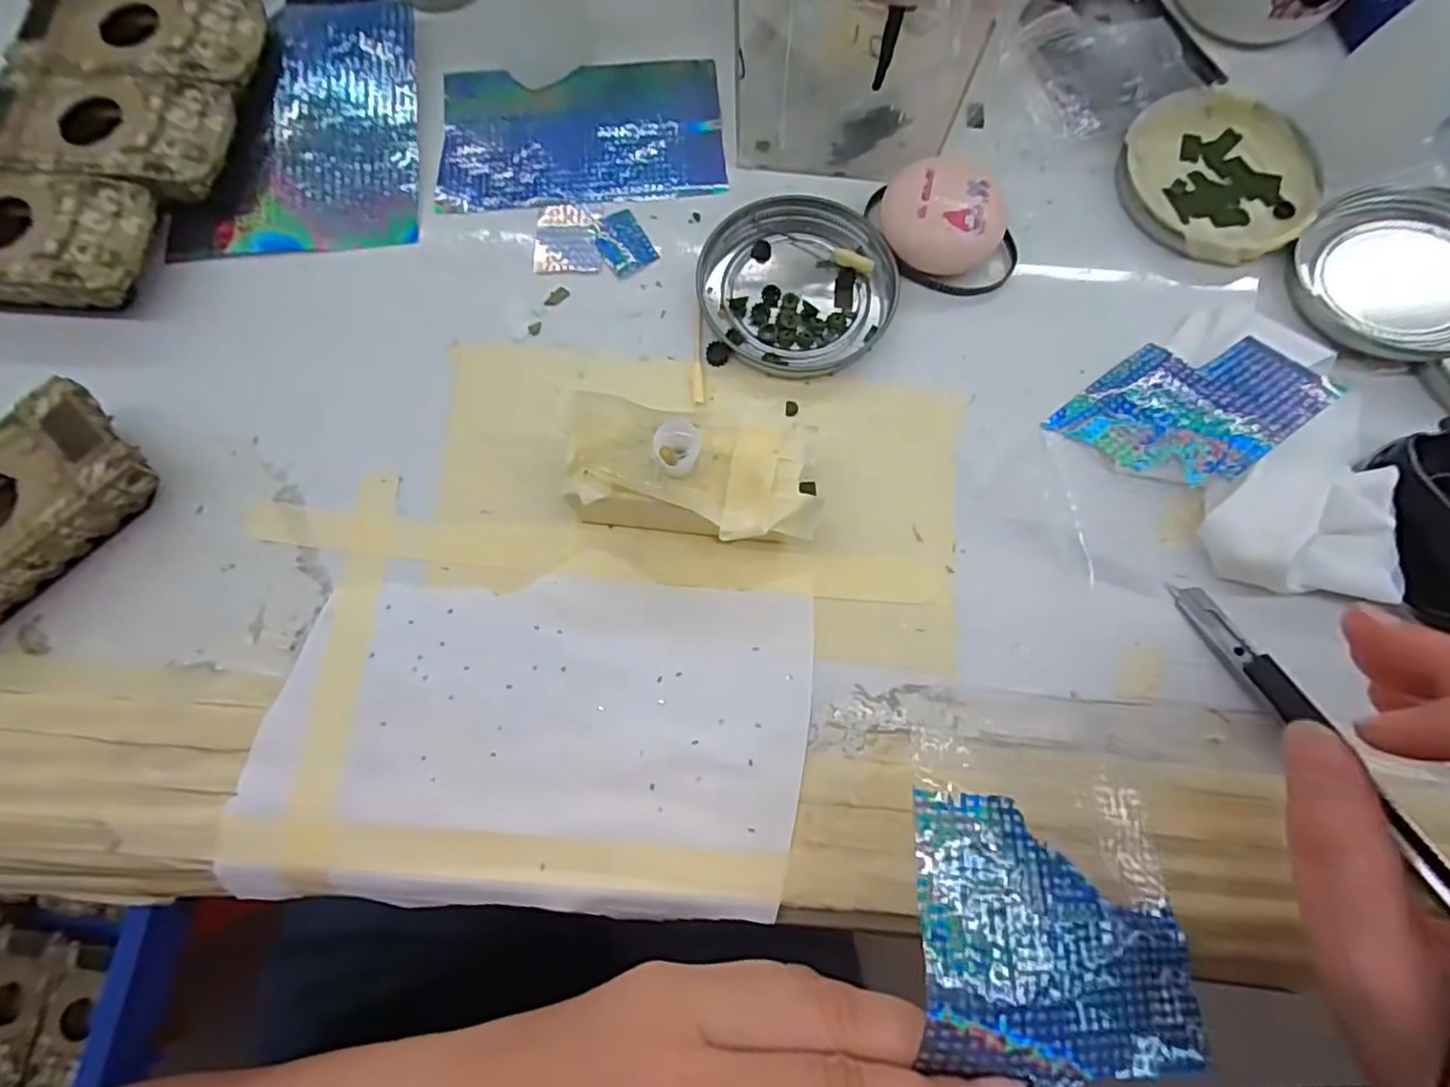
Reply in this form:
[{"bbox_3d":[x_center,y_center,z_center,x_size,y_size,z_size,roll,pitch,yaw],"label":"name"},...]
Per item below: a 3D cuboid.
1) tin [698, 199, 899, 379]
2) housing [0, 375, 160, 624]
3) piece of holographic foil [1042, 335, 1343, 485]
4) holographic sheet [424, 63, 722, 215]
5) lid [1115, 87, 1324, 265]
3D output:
[{"bbox_3d":[0.029,-0.107,0.263,0.076,0.008,0.080,0,76,0],"label":"tin"},{"bbox_3d":[-0.254,-0.008,0.229,0.047,0.026,0.095,43,80,10],"label":"housing"},{"bbox_3d":[0.176,-0.053,0.243,0.082,0.004,0.059,-36,62,-6],"label":"piece of holographic foil"},{"bbox_3d":[-0.064,-0.184,0.288,0.122,0.004,0.076,-4,74,-1],"label":"holographic sheet"},{"bbox_3d":[0.208,-0.156,0.273,0.078,0.007,0.078,0,76,0],"label":"lid"}]

